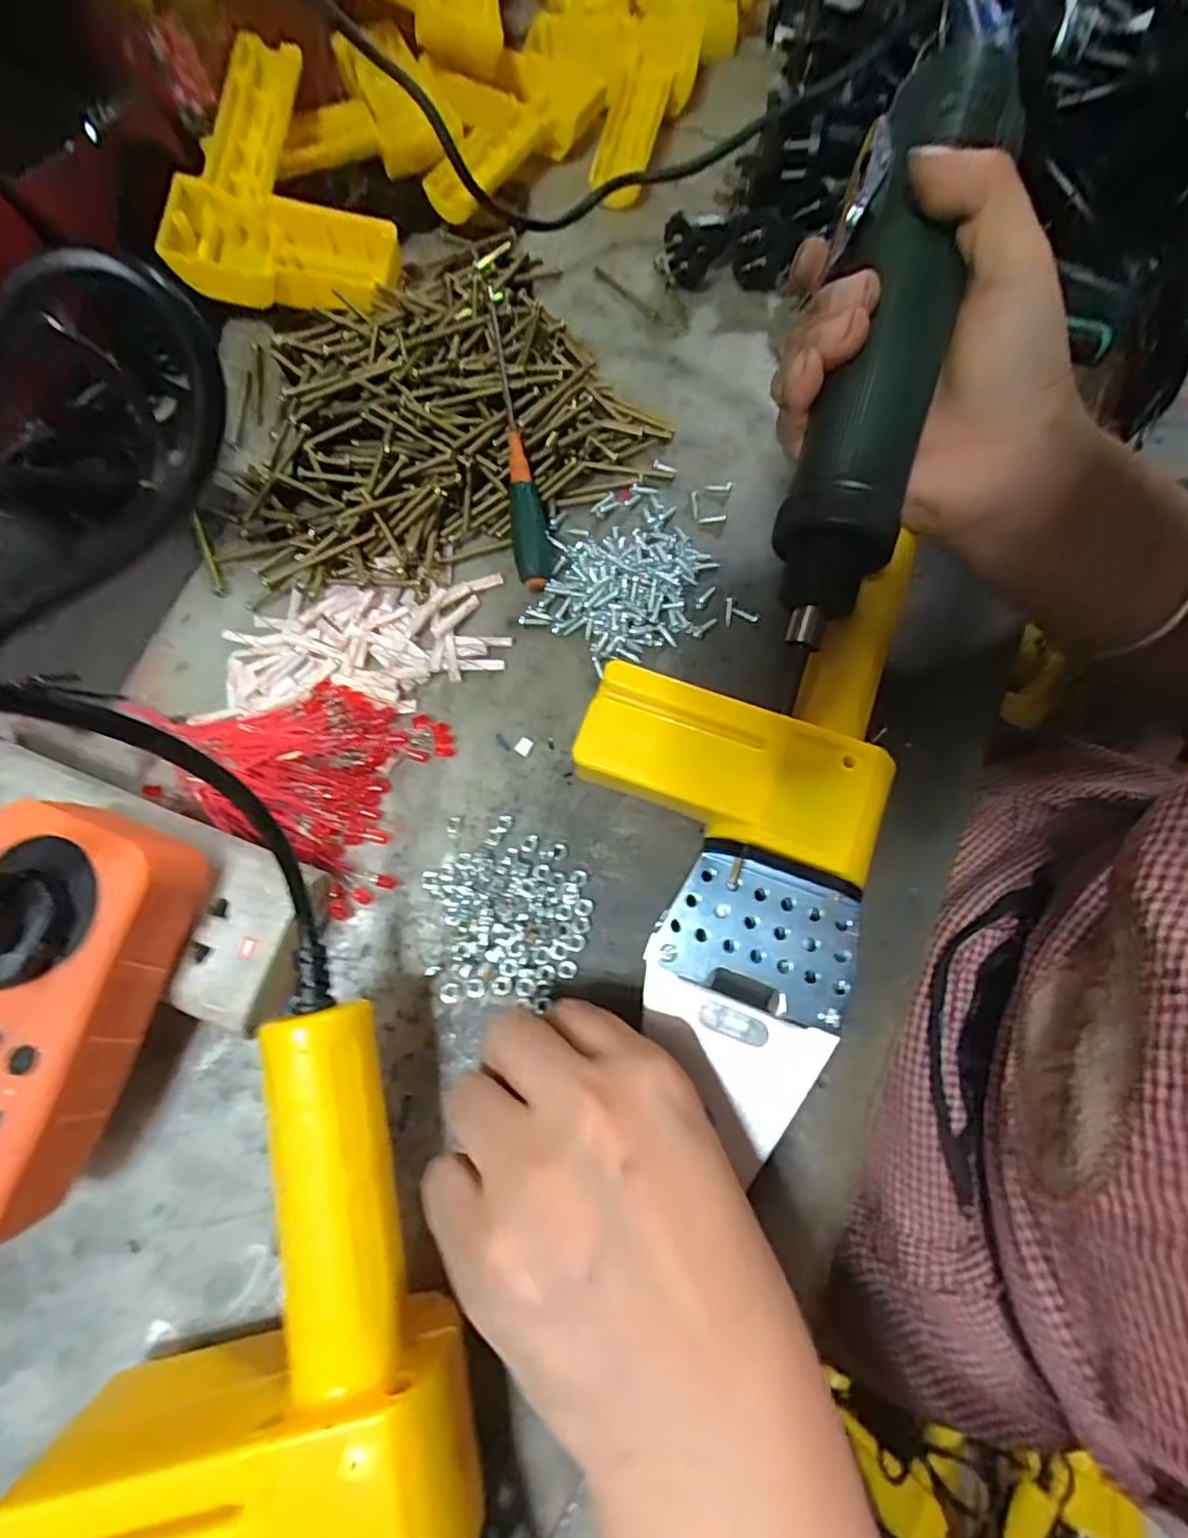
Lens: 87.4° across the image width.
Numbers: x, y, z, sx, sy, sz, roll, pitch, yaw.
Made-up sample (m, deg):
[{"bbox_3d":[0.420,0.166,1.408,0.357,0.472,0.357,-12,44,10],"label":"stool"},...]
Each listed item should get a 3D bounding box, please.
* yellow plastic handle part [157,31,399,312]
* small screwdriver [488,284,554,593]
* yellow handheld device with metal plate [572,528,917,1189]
[{"bbox_3d":[-0.160,-0.322,0.345,0.117,0.047,0.142,10,72,4],"label":"yellow plastic handle part"},{"bbox_3d":[-0.038,-0.158,0.301,0.017,0.013,0.146,-9,87,-2],"label":"small screwdriver"},{"bbox_3d":[0.047,0.019,0.225,0.106,0.042,0.202,12,72,5],"label":"yellow handheld device with metal plate"}]

